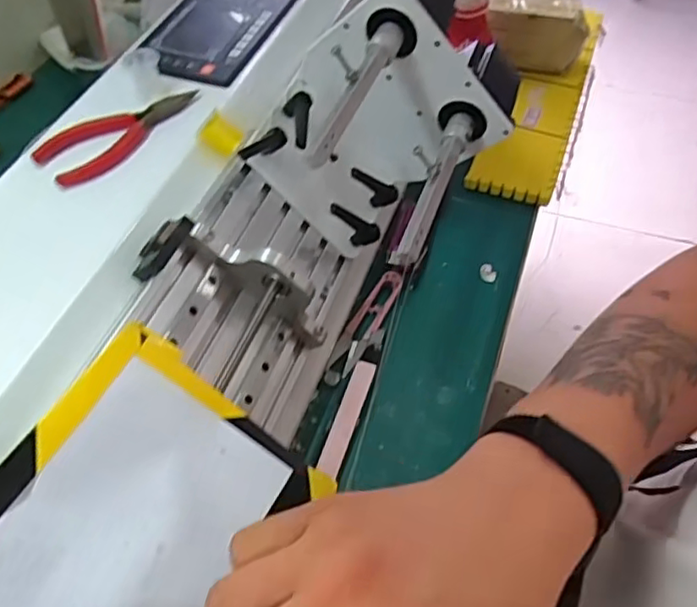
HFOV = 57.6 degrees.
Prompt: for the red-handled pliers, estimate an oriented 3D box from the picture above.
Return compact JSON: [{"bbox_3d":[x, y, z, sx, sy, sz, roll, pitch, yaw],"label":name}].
[{"bbox_3d":[-0.161,-0.124,0.450,0.044,0.007,0.119,38,62,25],"label":"red-handled pliers"}]

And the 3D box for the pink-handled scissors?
[{"bbox_3d":[0.016,0.015,0.508,0.032,0.013,0.101,17,55,14],"label":"pink-handled scissors"}]

